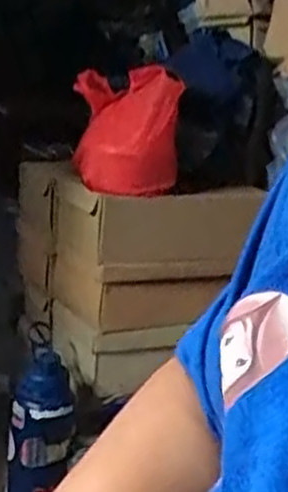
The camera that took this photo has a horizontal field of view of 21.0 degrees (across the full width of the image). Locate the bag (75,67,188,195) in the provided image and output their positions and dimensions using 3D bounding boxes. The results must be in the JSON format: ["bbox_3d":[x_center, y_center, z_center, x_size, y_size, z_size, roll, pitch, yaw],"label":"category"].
[{"bbox_3d":[-0.025,-0.174,1.154,0.152,0.171,0.169,5,16,-4],"label":"bag"}]

